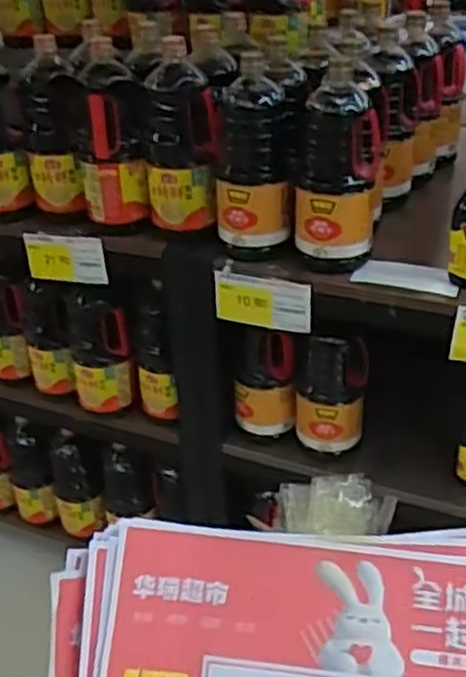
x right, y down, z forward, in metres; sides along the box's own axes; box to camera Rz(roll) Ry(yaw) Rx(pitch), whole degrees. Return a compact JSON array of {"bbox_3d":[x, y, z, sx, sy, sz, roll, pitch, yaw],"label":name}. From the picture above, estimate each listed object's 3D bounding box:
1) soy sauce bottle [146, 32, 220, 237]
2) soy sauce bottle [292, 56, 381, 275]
[{"bbox_3d":[-0.076,-0.299,1.155,0.107,0.262,0.095,-5,33,-3],"label":"soy sauce bottle"},{"bbox_3d":[0.142,-0.225,1.072,0.113,0.260,0.092,3,33,9],"label":"soy sauce bottle"}]

